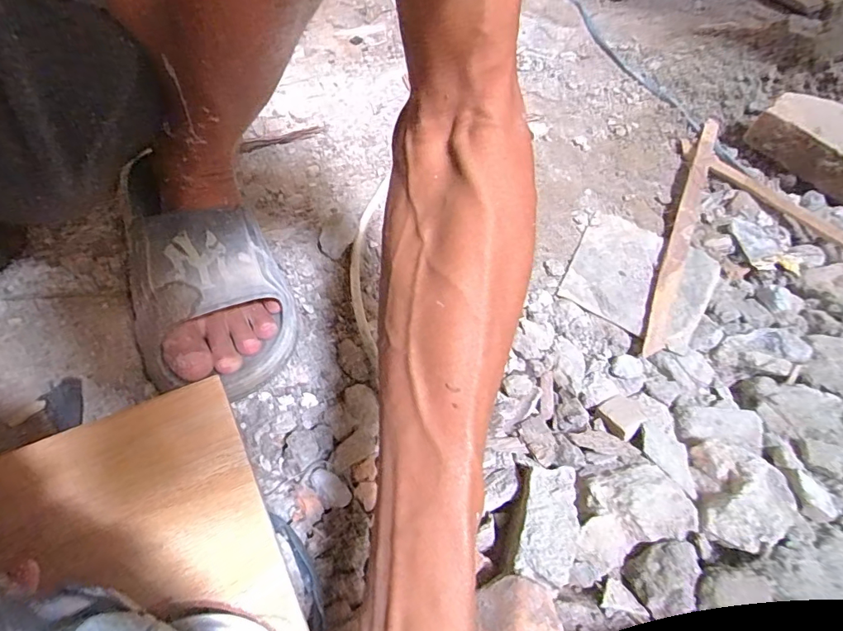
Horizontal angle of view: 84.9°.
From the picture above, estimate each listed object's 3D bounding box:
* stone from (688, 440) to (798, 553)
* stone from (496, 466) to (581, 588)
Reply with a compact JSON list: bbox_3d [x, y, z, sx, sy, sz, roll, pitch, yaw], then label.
[{"bbox_3d":[0.253,0.139,0.356,0.070,0.030,0.081,17,52,9],"label":"stone"},{"bbox_3d":[0.089,0.147,0.333,0.046,0.020,0.086,19,53,10],"label":"stone"}]

